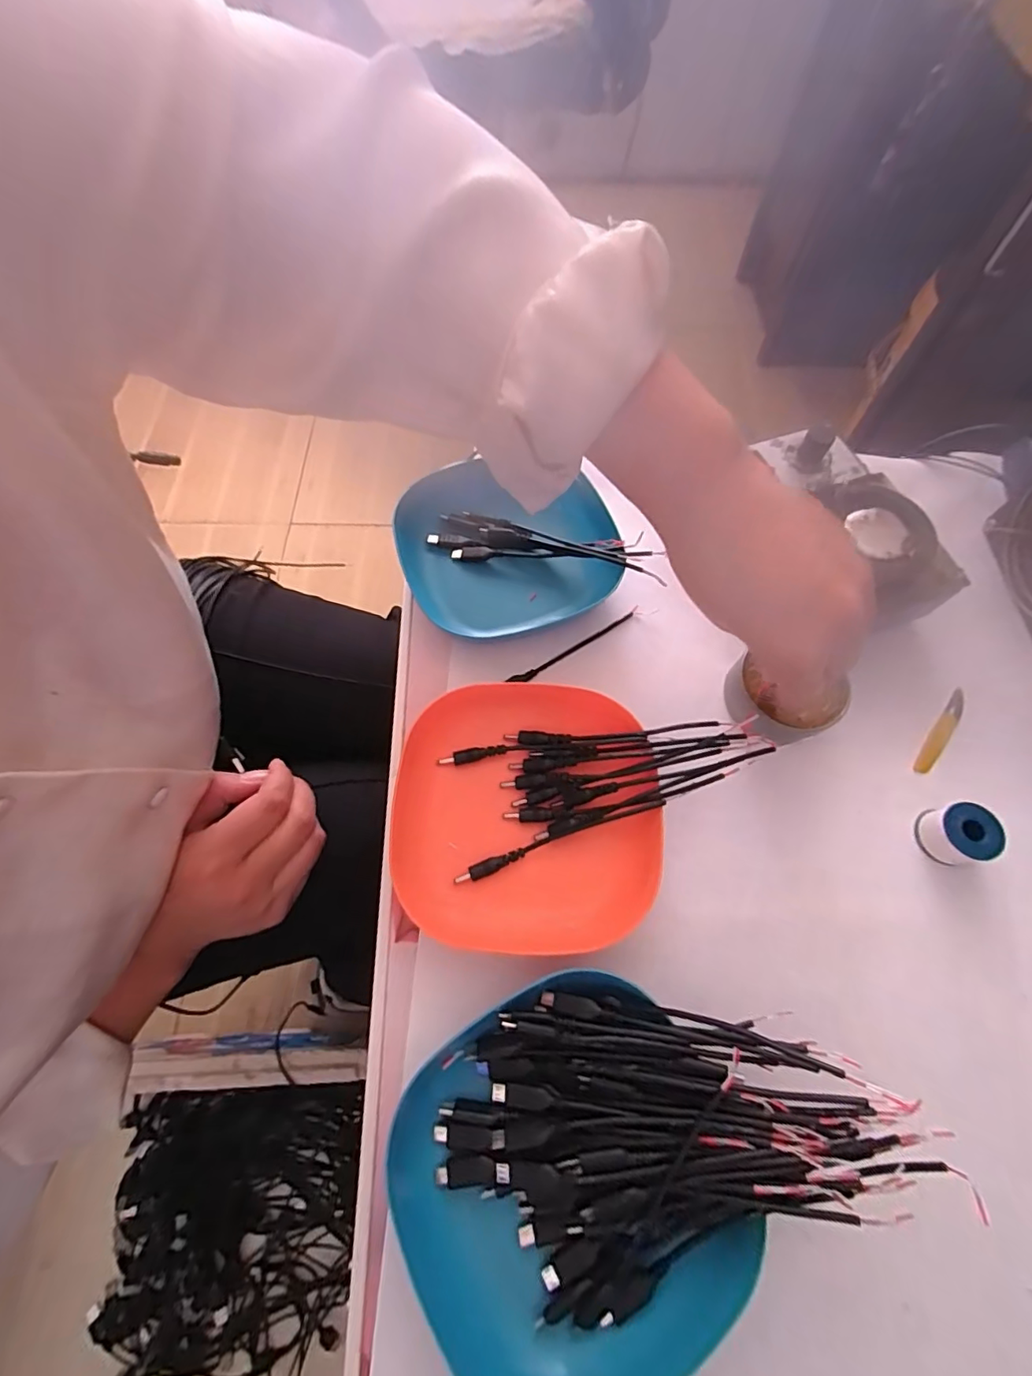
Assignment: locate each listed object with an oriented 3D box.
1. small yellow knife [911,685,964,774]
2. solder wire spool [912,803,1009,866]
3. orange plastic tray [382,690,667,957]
[{"bbox_3d":[0.261,0.027,0.331,0.012,0.004,0.063,37,73,15],"label":"small yellow knife"},{"bbox_3d":[0.243,0.080,0.298,0.026,0.027,0.030,-8,67,-2],"label":"solder wire spool"},{"bbox_3d":[0.003,0.068,0.296,0.139,0.026,0.135,-1,67,1],"label":"orange plastic tray"}]

